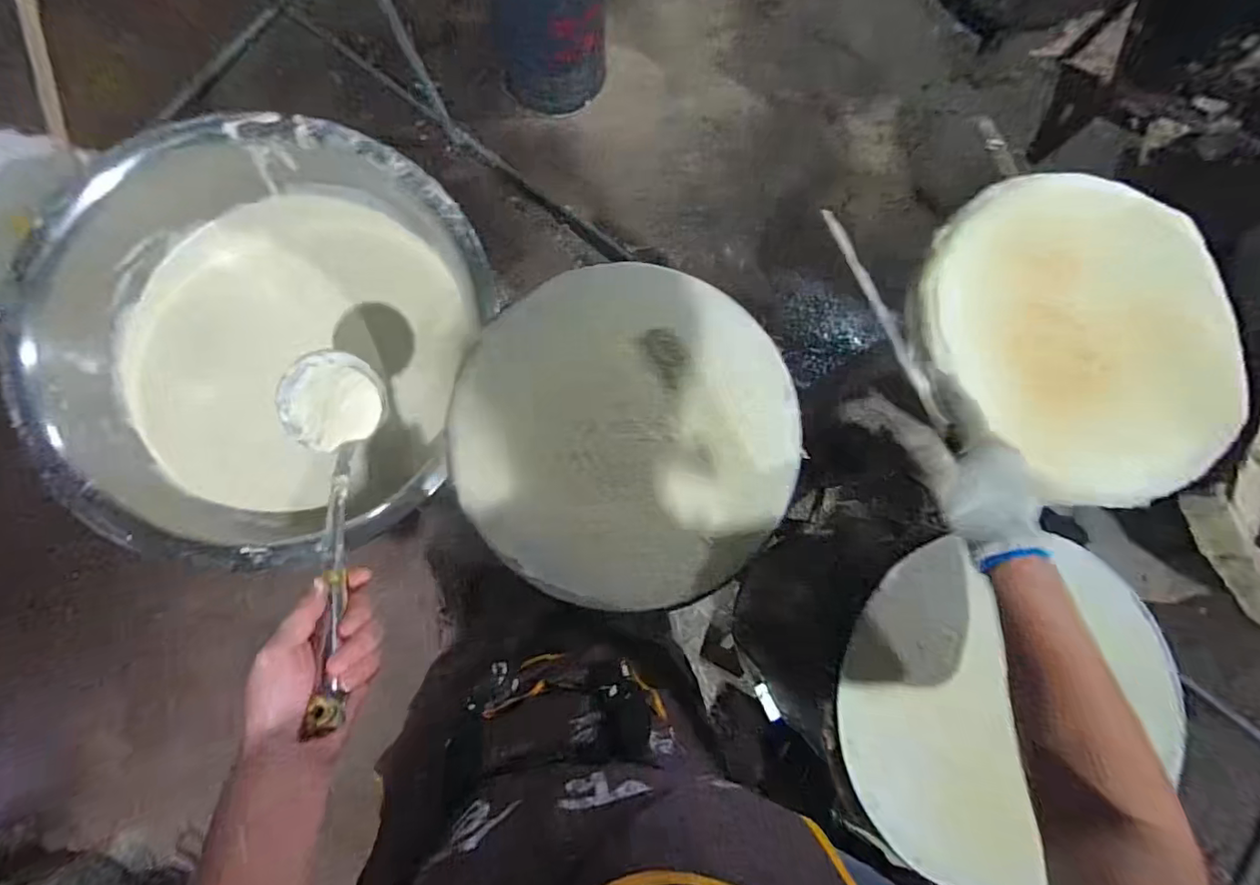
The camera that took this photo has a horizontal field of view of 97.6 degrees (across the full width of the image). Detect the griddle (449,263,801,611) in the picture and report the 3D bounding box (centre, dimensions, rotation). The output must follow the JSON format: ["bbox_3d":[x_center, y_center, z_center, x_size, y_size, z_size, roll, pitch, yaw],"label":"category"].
[{"bbox_3d":[0.007,-0.007,0.606,0.369,0.059,0.364,0,83,-3],"label":"griddle"}]

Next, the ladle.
[{"bbox_3d":[-0.249,0.050,0.444,0.093,0.055,0.347,-20,47,-5],"label":"ladle"}]

